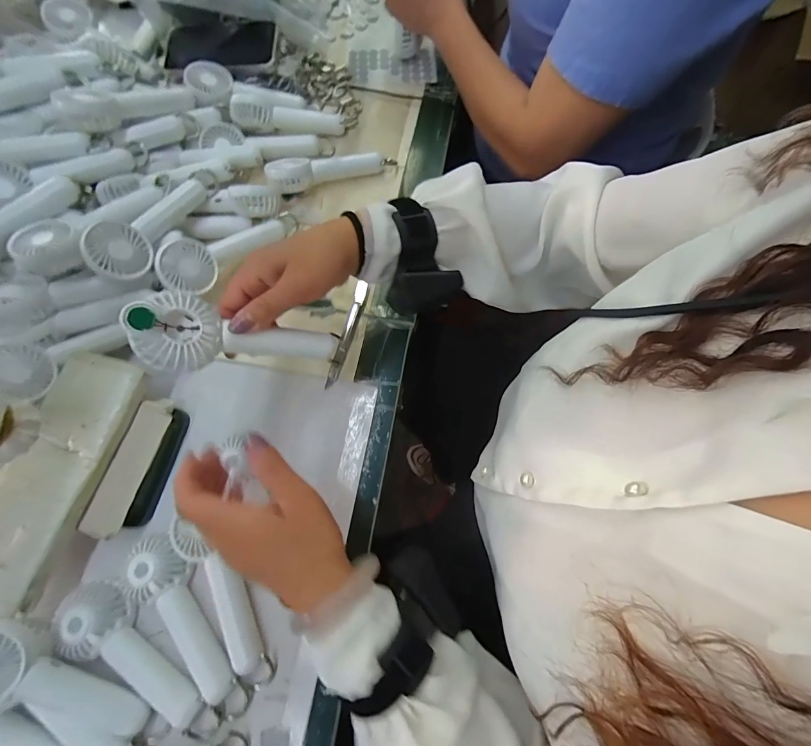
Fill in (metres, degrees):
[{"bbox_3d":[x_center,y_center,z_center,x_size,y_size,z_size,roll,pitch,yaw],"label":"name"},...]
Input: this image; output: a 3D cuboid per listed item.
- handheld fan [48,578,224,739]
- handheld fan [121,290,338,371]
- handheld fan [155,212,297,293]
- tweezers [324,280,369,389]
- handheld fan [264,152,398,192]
[{"bbox_3d":[-0.220,0.236,0.312,0.162,0.028,0.047,28,68,13],"label":"handheld fan"},{"bbox_3d":[-0.124,-0.027,0.294,0.150,0.037,0.054,5,65,-41],"label":"handheld fan"},{"bbox_3d":[-0.204,-0.141,0.442,0.164,0.054,0.040,-34,30,-33],"label":"handheld fan"},{"bbox_3d":[-0.065,-0.045,0.423,0.017,0.010,0.127,15,66,7],"label":"tweezers"},{"bbox_3d":[-0.093,-0.261,0.483,0.161,0.049,0.034,-15,66,-7],"label":"handheld fan"}]

